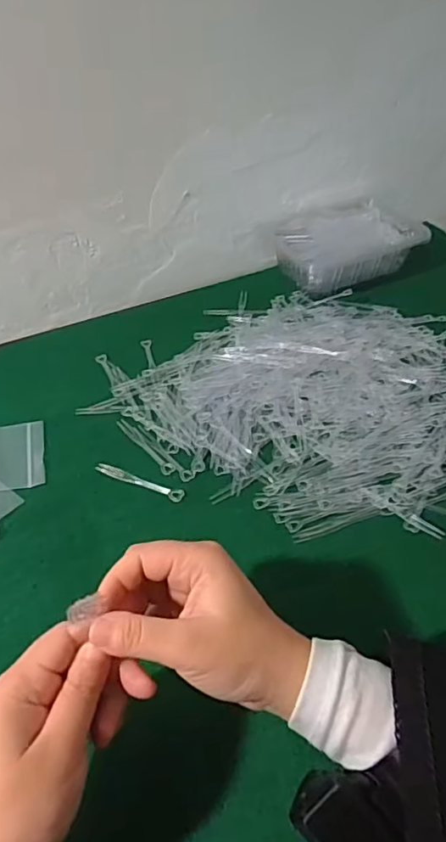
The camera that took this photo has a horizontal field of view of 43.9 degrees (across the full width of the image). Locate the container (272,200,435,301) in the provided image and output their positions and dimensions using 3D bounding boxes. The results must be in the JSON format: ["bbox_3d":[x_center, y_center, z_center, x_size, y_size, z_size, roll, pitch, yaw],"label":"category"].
[{"bbox_3d":[0.156,-0.220,0.694,0.179,0.073,0.115,-24,48,-19],"label":"container"}]

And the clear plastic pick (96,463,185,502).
[{"bbox_3d":[-0.074,0.053,0.486,0.086,0.004,0.012,16,48,19],"label":"clear plastic pick"}]

